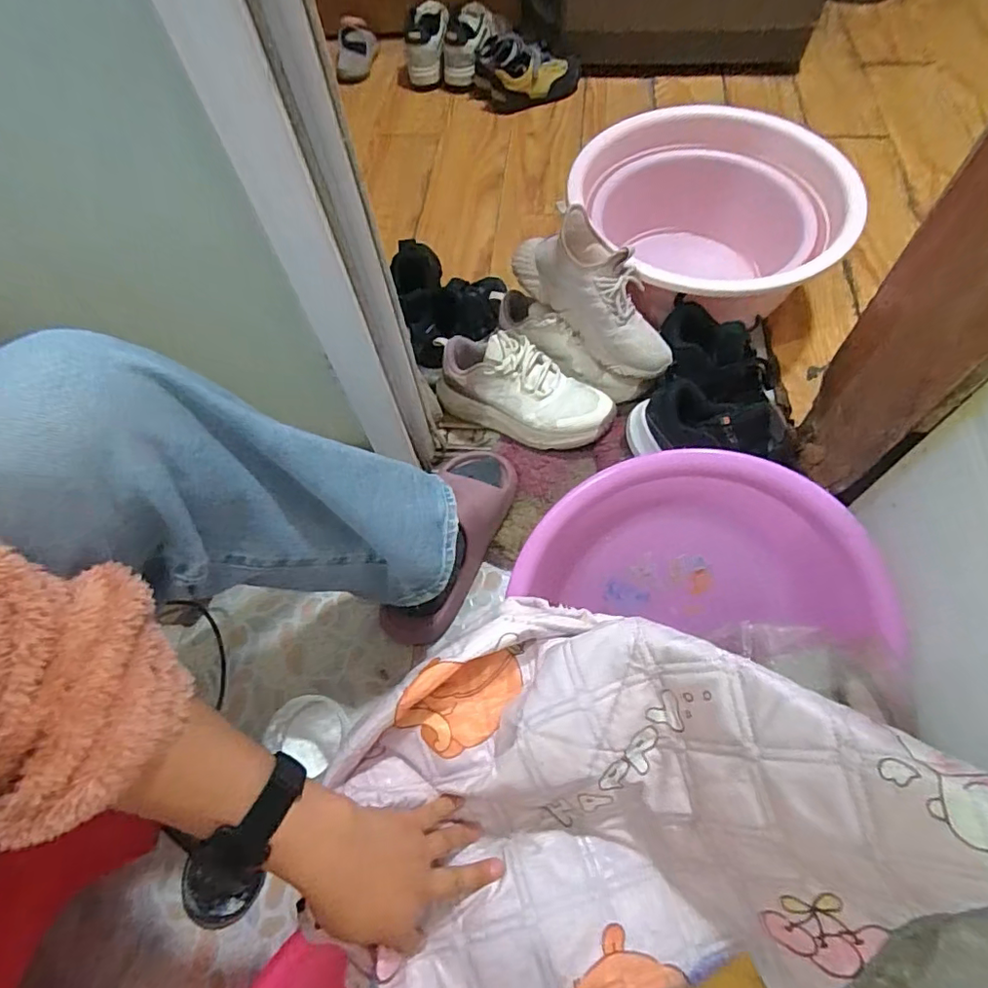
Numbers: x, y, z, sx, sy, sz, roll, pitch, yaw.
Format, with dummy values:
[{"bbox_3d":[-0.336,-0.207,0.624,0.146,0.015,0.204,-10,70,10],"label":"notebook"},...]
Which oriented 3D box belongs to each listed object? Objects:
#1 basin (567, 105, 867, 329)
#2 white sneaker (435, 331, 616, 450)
[{"bbox_3d":[0.338,-0.390,0.845,0.375,0.185,0.365,-2,62,4],"label":"basin"},{"bbox_3d":[0.035,-0.138,0.749,0.245,0.093,0.092,26,68,17],"label":"white sneaker"}]

